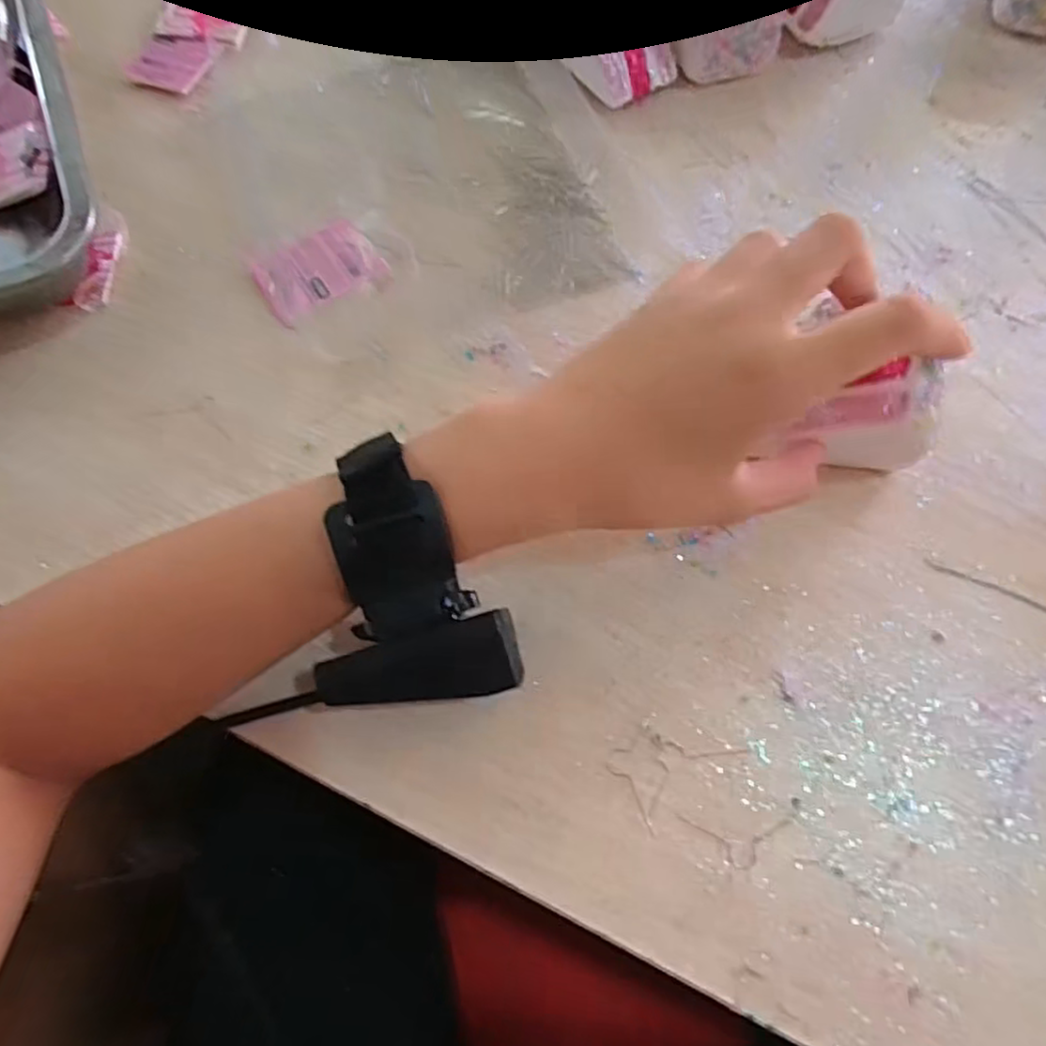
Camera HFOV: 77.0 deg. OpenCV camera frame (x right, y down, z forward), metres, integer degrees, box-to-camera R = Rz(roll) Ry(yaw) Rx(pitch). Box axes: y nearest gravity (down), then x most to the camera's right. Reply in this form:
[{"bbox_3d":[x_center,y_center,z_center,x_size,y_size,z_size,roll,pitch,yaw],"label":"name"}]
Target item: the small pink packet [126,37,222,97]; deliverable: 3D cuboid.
[{"bbox_3d":[-0.205,-0.272,0.388,0.042,0.005,0.047,17,71,8],"label":"small pink packet"}]

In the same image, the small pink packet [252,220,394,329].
[{"bbox_3d":[-0.102,-0.127,0.330,0.060,0.004,0.048,-28,71,-8],"label":"small pink packet"}]

